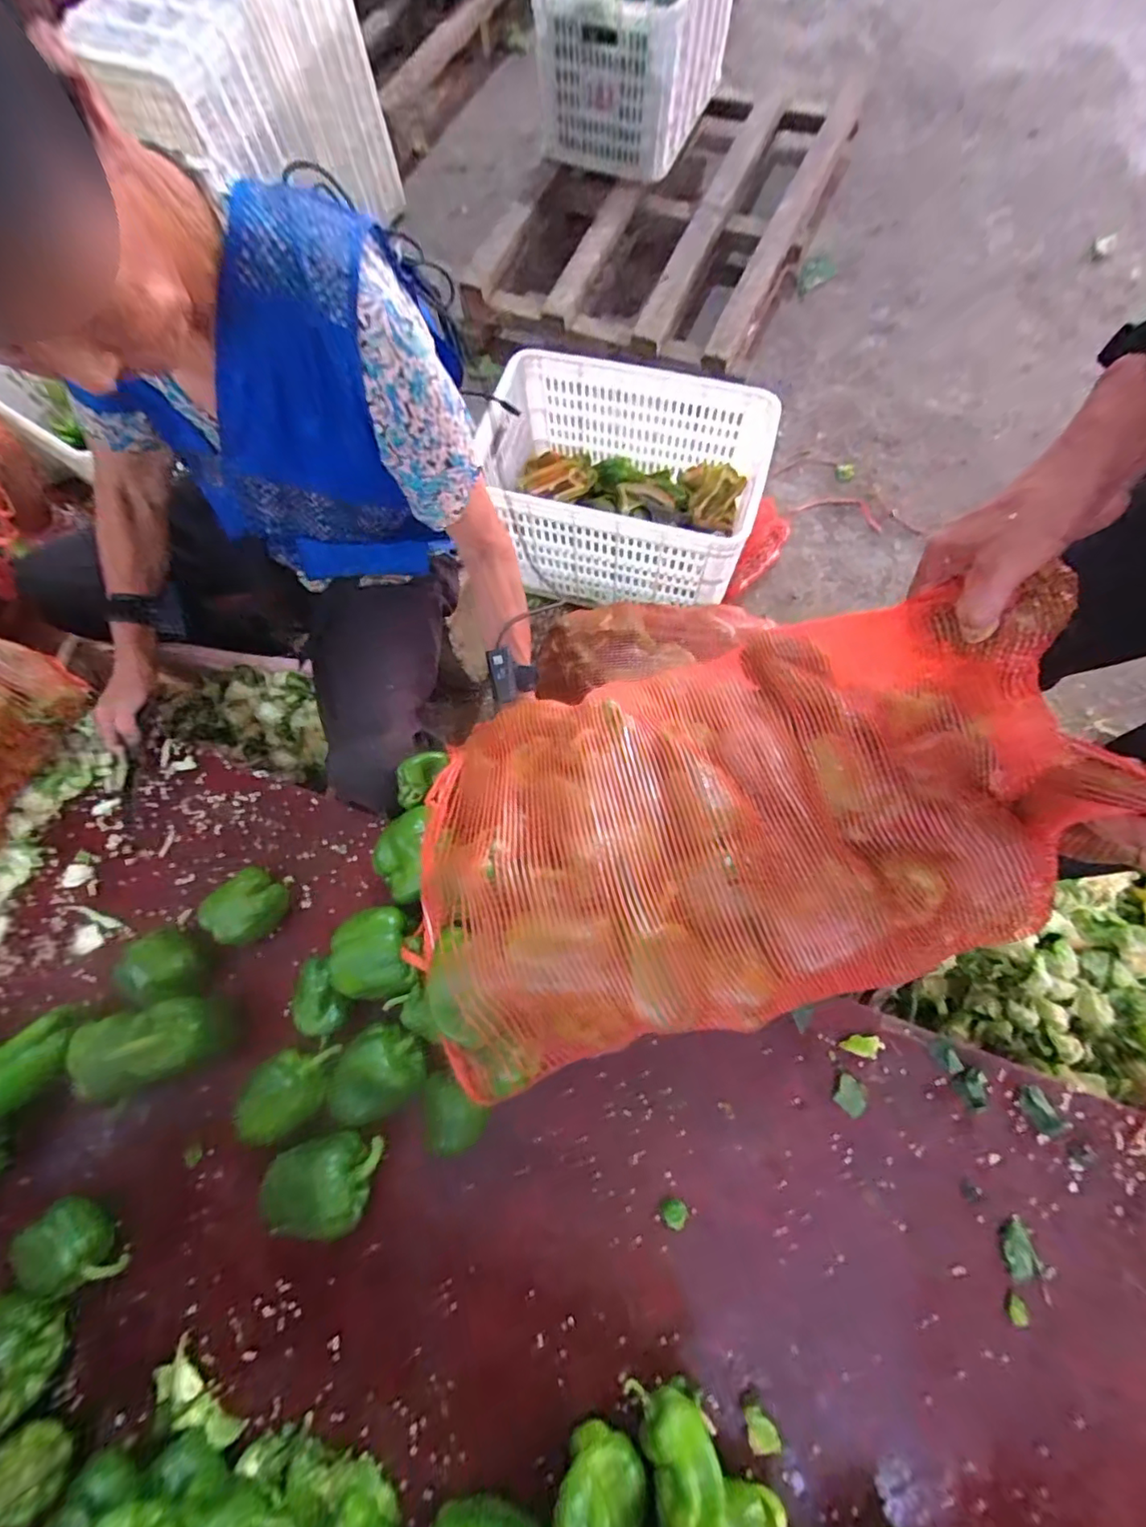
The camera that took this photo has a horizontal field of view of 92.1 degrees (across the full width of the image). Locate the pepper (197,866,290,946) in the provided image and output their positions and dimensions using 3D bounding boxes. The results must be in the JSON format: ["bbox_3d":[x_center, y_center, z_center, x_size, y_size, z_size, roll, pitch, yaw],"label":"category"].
[{"bbox_3d":[-0.404,0.178,0.687,0.092,0.059,0.075,-41,76,-10],"label":"pepper"}]

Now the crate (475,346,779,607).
[{"bbox_3d":[0.089,-0.547,1.111,0.514,0.261,0.347,16,74,7],"label":"crate"}]

